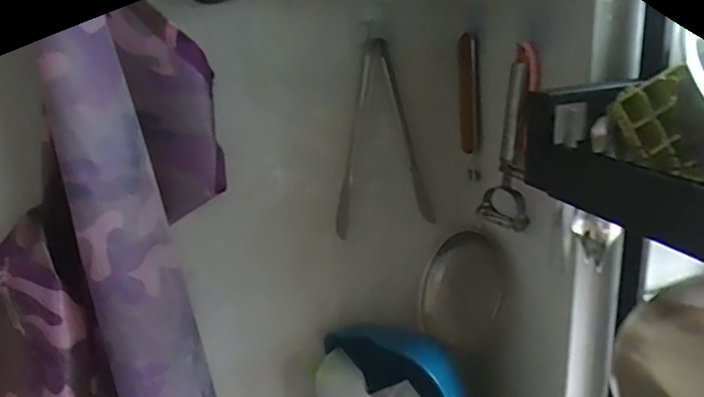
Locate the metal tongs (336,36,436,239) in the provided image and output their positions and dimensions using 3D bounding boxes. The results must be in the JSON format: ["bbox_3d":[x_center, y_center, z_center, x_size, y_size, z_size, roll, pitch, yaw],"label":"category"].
[{"bbox_3d":[0.039,-0.074,0.676,0.131,0.233,0.035,-9,16,-23],"label":"metal tongs"}]

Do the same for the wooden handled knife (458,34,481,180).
[{"bbox_3d":[0.142,-0.108,0.662,0.021,0.166,0.022,-4,17,-1],"label":"wooden handled knife"}]

